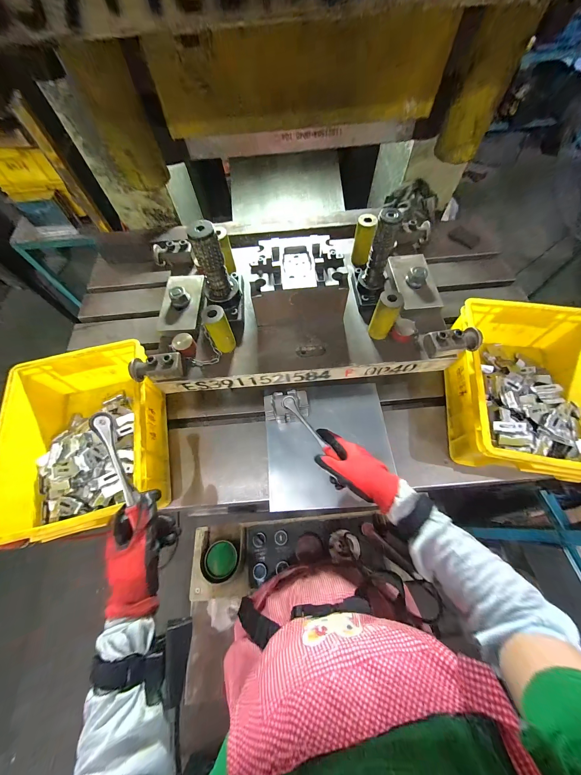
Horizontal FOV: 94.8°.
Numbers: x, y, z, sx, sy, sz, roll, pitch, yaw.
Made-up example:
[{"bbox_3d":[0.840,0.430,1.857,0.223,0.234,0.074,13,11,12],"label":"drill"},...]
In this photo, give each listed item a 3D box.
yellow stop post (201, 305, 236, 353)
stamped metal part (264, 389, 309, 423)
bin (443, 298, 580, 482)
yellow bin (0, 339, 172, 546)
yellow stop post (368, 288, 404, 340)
[{"bbox_3d":[-0.131,-0.105,0.498,0.041,0.097,0.039,-1,65,2],"label":"yellow stop post"},{"bbox_3d":[-0.007,0.042,0.576,0.091,0.045,0.059,-8,65,-1],"label":"stamped metal part"},{"bbox_3d":[0.480,0.004,0.545,0.265,0.133,0.342,7,65,6],"label":"bin"},{"bbox_3d":[-0.397,0.100,0.538,0.261,0.130,0.342,-16,65,-5],"label":"yellow bin"},{"bbox_3d":[0.177,-0.135,0.498,0.040,0.100,0.033,27,69,14],"label":"yellow stop post"}]

